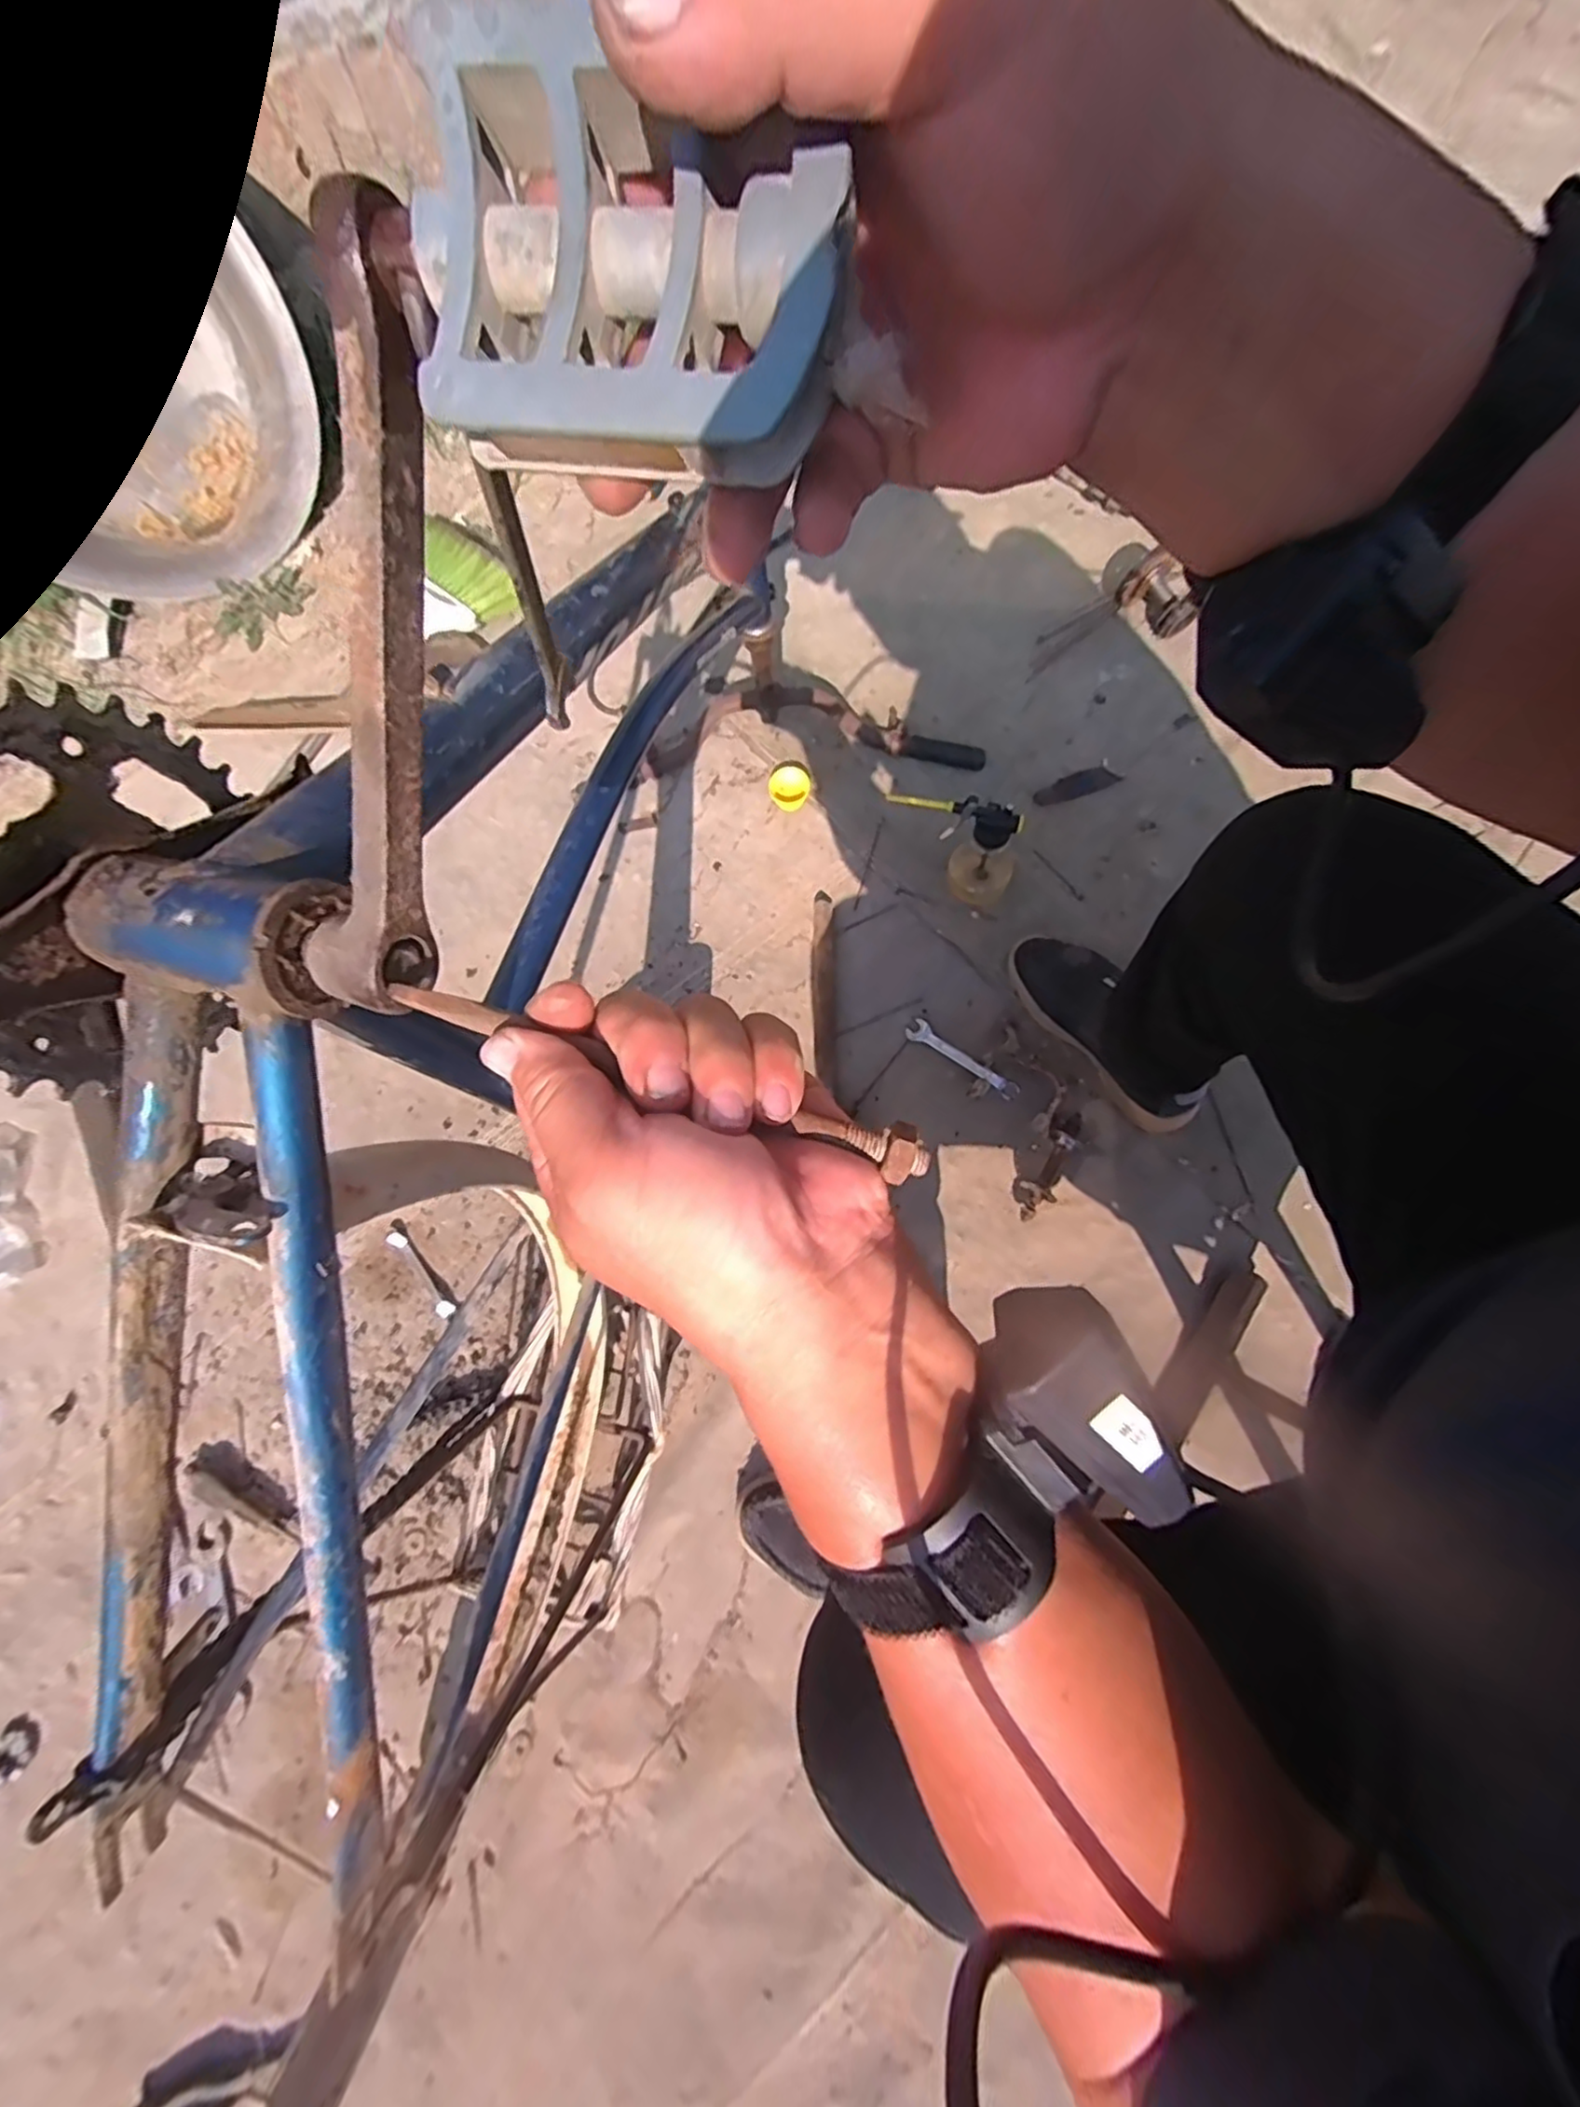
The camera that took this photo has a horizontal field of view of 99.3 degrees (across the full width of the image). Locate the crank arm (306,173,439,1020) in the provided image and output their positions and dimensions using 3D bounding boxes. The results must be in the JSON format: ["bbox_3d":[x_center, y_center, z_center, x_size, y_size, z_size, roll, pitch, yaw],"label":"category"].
[{"bbox_3d":[-0.110,-0.101,0.180,0.025,0.023,0.180,16,113,4],"label":"crank arm"}]

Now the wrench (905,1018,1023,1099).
[{"bbox_3d":[0.206,0.006,0.801,0.147,0.004,0.028,36,87,15],"label":"wrench"}]

